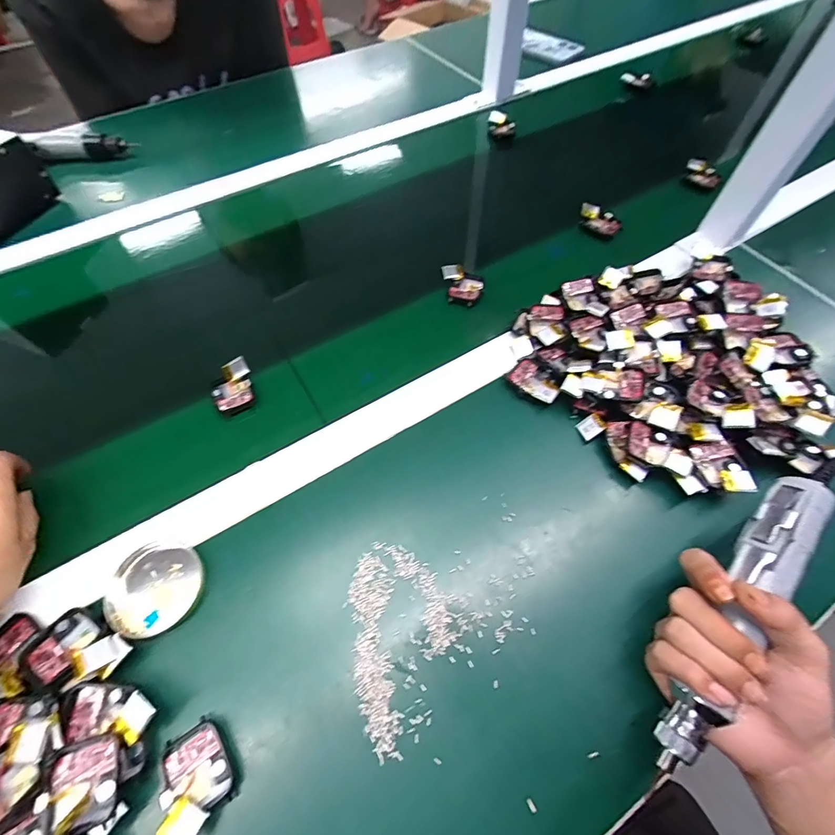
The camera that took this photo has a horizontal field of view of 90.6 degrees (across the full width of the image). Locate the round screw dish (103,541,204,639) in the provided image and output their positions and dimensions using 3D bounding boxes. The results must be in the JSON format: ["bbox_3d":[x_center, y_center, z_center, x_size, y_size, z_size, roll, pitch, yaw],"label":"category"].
[{"bbox_3d":[-0.196,0.127,0.310,0.062,0.010,0.065,0,60,1],"label":"round screw dish"}]

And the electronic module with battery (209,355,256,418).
[{"bbox_3d":[-0.179,-0.029,0.403,0.040,0.021,0.049,-24,62,-12],"label":"electronic module with battery"}]

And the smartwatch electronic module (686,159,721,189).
[{"bbox_3d":[0.409,-0.349,0.590,0.024,0.022,0.056,-30,64,-16],"label":"smartwatch electronic module"}]

